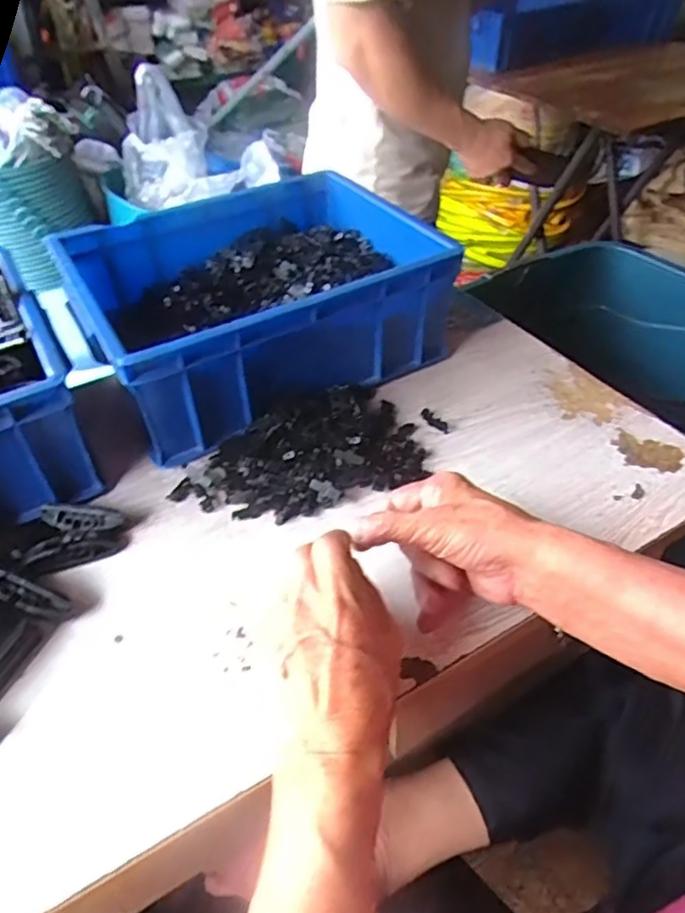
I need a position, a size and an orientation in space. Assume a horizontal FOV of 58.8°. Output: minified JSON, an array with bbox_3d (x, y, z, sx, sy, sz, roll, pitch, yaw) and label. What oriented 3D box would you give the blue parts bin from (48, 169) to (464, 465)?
[{"bbox_3d":[-0.075,-0.163,0.635,0.359,0.127,0.269,-19,47,-17],"label":"blue parts bin"}]

